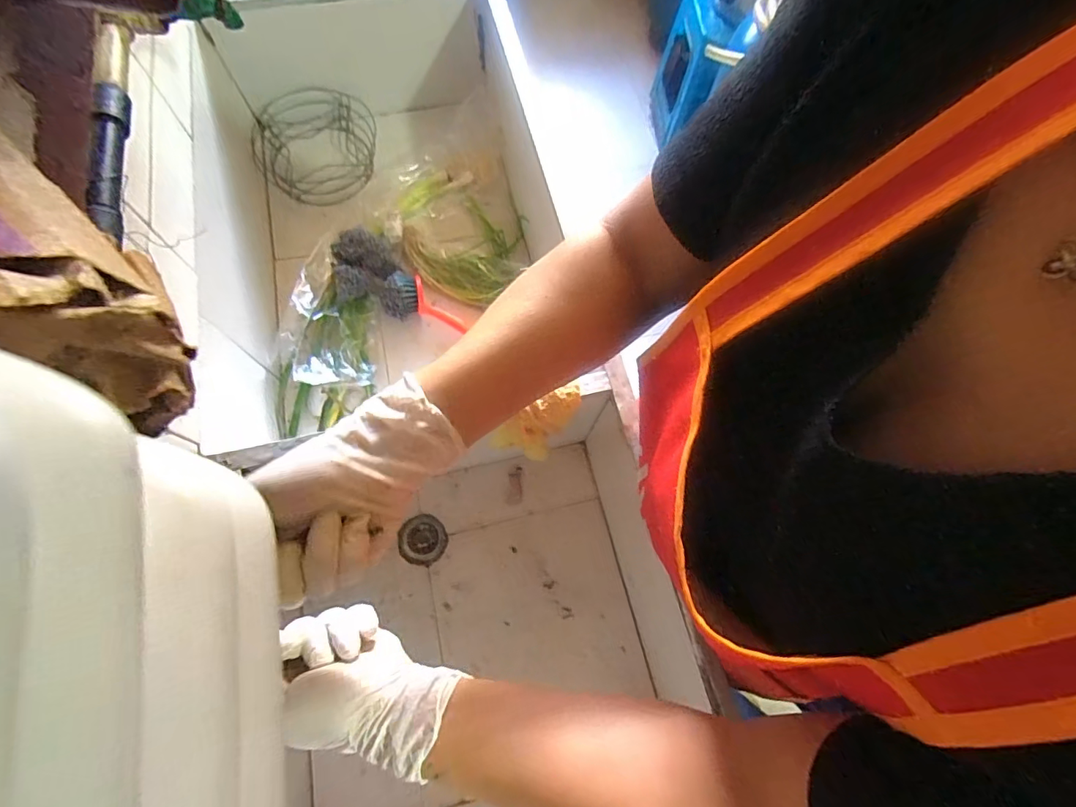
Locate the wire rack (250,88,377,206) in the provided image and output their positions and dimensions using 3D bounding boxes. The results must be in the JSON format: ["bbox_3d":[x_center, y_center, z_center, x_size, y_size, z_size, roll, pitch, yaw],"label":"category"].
[{"bbox_3d":[-0.376,-0.436,0.841,0.208,0.074,0.165,-21,72,-10],"label":"wire rack"}]

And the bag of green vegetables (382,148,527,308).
[{"bbox_3d":[-0.130,-0.293,0.815,0.206,0.056,0.272,-22,73,-10],"label":"bag of green vegetables"}]

